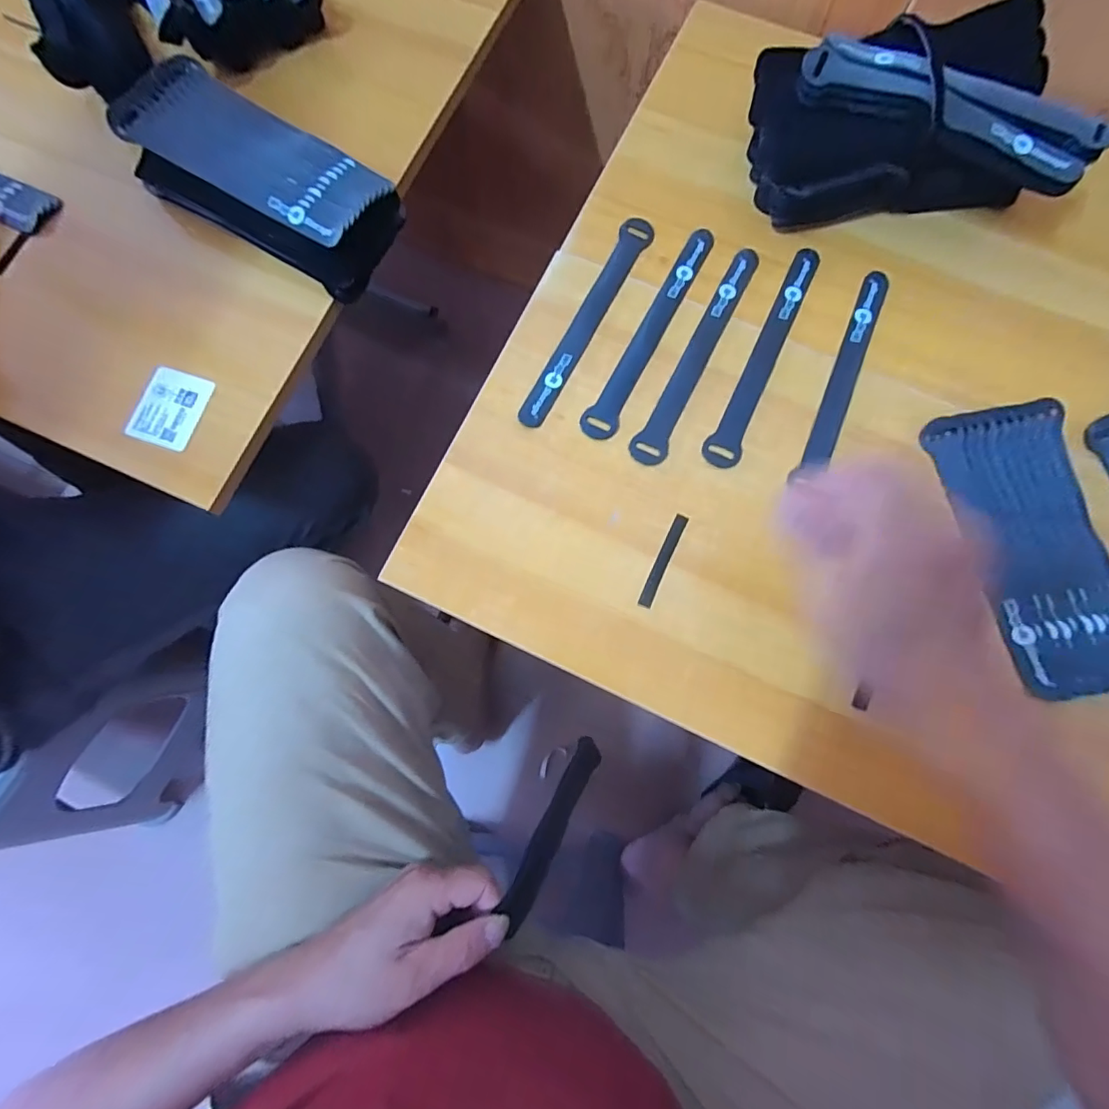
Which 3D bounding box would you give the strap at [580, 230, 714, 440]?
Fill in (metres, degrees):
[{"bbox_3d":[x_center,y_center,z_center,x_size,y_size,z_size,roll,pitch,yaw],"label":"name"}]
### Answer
[{"bbox_3d":[0.076,-0.172,0.394,0.025,0.004,0.195,29,81,6],"label":"strap"}]

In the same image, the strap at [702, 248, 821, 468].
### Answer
[{"bbox_3d":[0.161,-0.152,0.387,0.024,0.004,0.194,26,81,6],"label":"strap"}]

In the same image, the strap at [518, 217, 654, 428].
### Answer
[{"bbox_3d":[0.025,-0.183,0.396,0.022,0.005,0.195,28,81,6],"label":"strap"}]

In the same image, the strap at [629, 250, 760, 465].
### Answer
[{"bbox_3d":[0.109,-0.154,0.387,0.024,0.004,0.195,26,81,6],"label":"strap"}]

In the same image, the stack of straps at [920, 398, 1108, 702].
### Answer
[{"bbox_3d":[0.333,-0.008,0.347,0.090,0.016,0.200,-9,79,-1],"label":"stack of straps"}]

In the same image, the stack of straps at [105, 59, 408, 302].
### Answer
[{"bbox_3d":[-0.232,-0.299,0.404,0.212,0.052,0.098,30,81,6],"label":"stack of straps"}]

